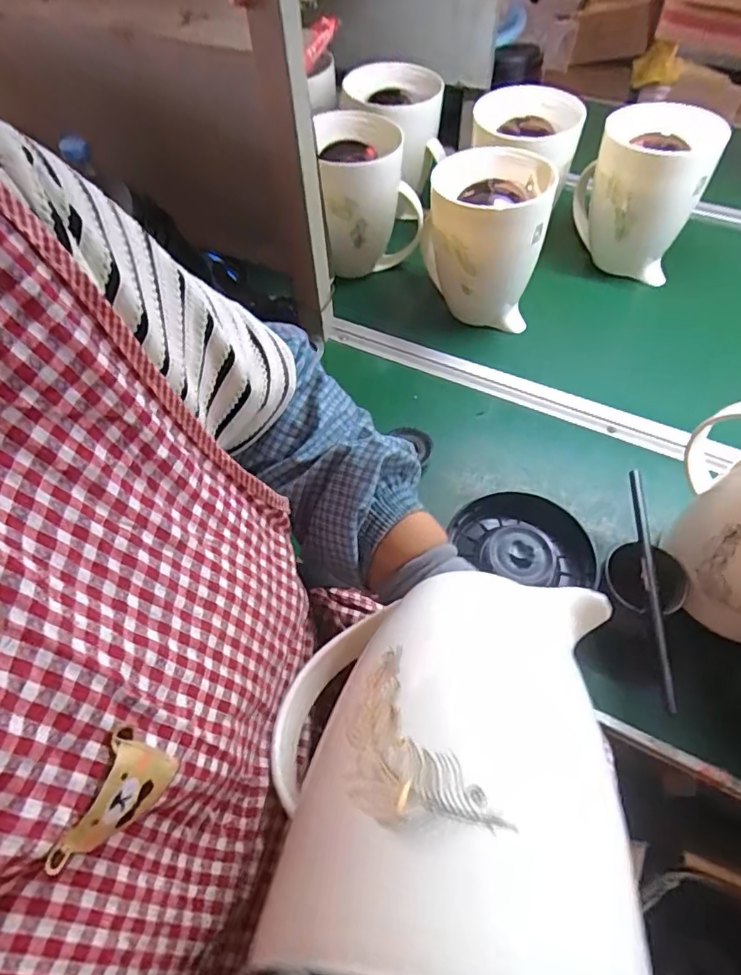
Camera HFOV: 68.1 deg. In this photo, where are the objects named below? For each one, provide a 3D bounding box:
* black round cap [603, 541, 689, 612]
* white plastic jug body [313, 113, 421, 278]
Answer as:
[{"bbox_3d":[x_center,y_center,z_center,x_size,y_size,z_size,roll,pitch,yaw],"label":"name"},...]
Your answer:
[{"bbox_3d":[0.260,0.086,0.515,0.073,0.020,0.063,11,55,9],"label":"black round cap"},{"bbox_3d":[0.000,-0.397,0.759,0.137,0.183,0.122,4,54,4],"label":"white plastic jug body"}]

